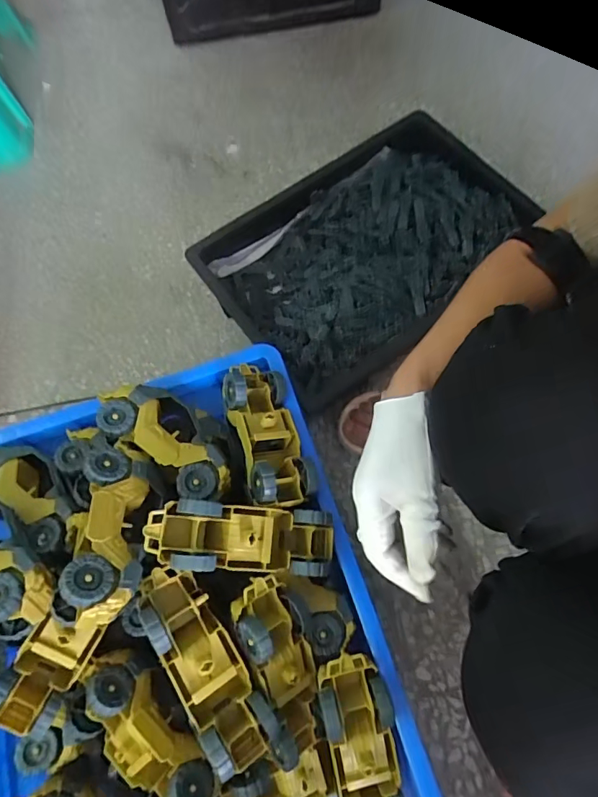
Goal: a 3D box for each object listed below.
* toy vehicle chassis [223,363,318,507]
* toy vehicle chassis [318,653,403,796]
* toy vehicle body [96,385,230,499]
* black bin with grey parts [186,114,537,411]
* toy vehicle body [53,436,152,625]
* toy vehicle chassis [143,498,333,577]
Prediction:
[{"bbox_3d":[-0.035,0.030,0.500,0.067,0.063,0.173,-18,69,-4],"label":"toy vehicle chassis"},{"bbox_3d":[0.058,0.317,0.424,0.061,0.051,0.173,-11,90,-3],"label":"toy vehicle chassis"},{"bbox_3d":[-0.131,0.041,0.507,0.158,0.066,0.085,34,75,14],"label":"toy vehicle body"},{"bbox_3d":[0.104,-0.198,0.659,0.416,0.098,0.267,-33,71,-9],"label":"black bin with grey parts"},{"bbox_3d":[-0.171,0.115,0.429,0.071,0.065,0.170,-5,49,-1],"label":"toy vehicle body"},{"bbox_3d":[-0.051,0.129,0.441,0.175,0.062,0.062,10,68,-17],"label":"toy vehicle chassis"}]

